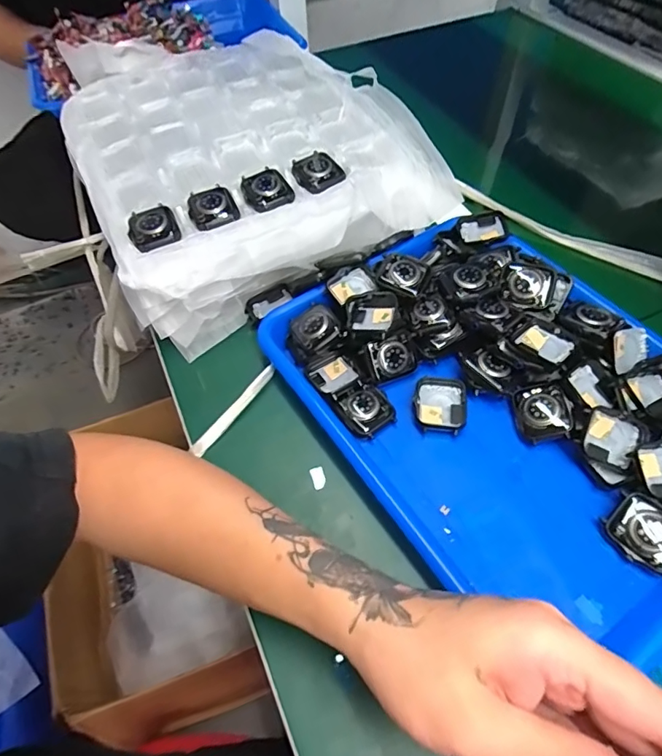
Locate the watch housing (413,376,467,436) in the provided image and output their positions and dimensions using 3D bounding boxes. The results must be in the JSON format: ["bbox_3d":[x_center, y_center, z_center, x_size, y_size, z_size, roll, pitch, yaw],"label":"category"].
[{"bbox_3d":[0.082,0.020,0.365,0.039,0.010,0.043,8,56,9],"label":"watch housing"}]

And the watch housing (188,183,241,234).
[{"bbox_3d":[-0.101,-0.145,0.410,0.039,0.009,0.049,-17,56,-8],"label":"watch housing"}]

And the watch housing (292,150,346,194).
[{"bbox_3d":[-0.010,-0.183,0.428,0.041,0.007,0.049,-24,57,-13],"label":"watch housing"}]

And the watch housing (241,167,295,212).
[{"bbox_3d":[-0.056,-0.165,0.421,0.040,0.009,0.050,-20,56,-10],"label":"watch housing"}]

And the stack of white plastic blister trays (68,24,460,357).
[{"bbox_3d":[-0.105,-0.239,0.516,0.300,0.106,0.400,-25,57,-13],"label":"stack of white plastic blister trays"}]

